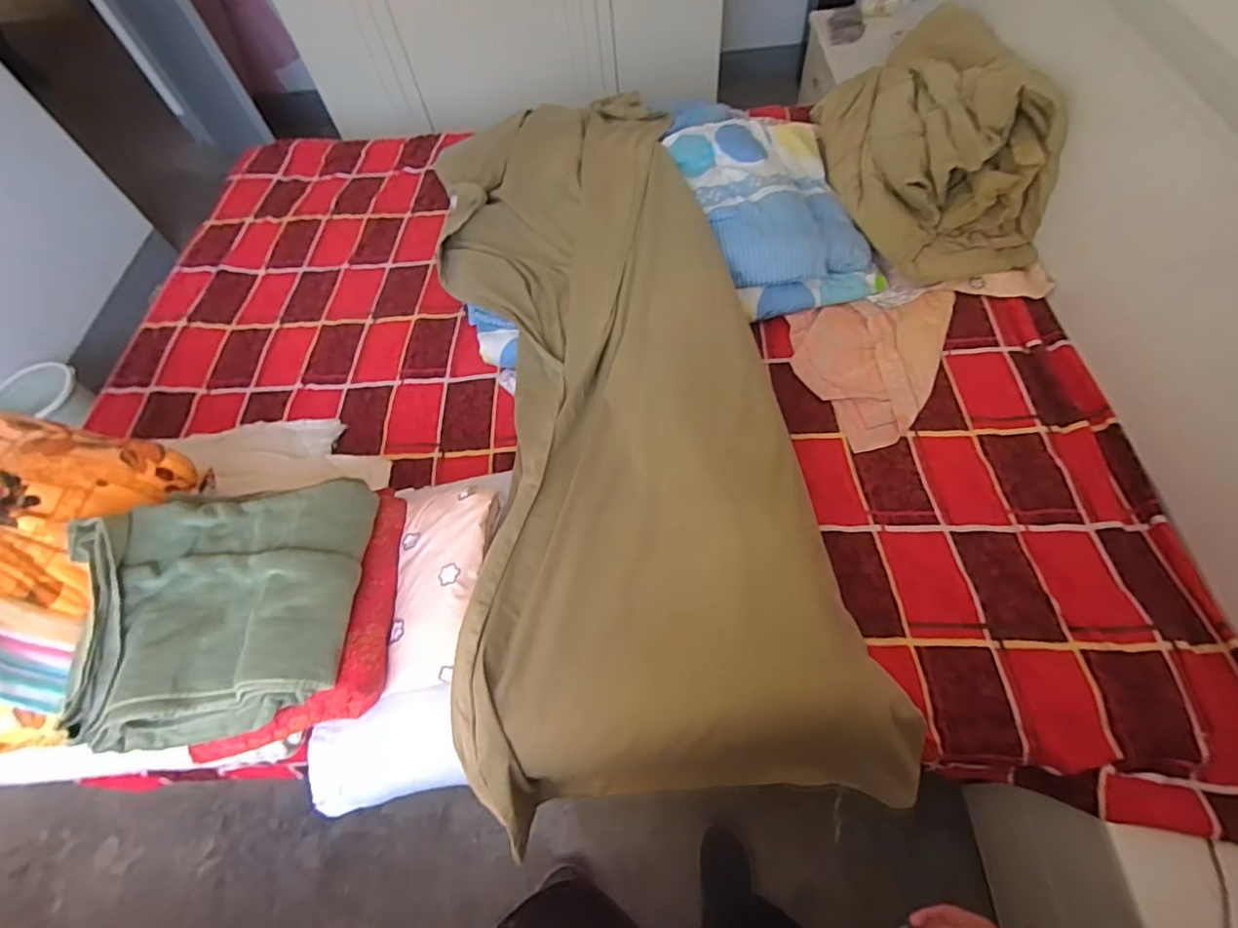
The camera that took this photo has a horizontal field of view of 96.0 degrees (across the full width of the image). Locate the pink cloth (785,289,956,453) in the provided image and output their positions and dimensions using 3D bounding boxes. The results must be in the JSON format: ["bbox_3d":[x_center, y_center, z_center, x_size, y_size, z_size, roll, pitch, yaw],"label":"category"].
[{"bbox_3d":[0.560,-0.206,1.187,0.343,0.017,0.383,-4,60,6],"label":"pink cloth"}]

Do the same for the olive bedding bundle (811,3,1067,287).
[{"bbox_3d":[0.707,-0.746,1.306,0.342,0.325,0.598,-15,59,-3],"label":"olive bedding bundle"}]

